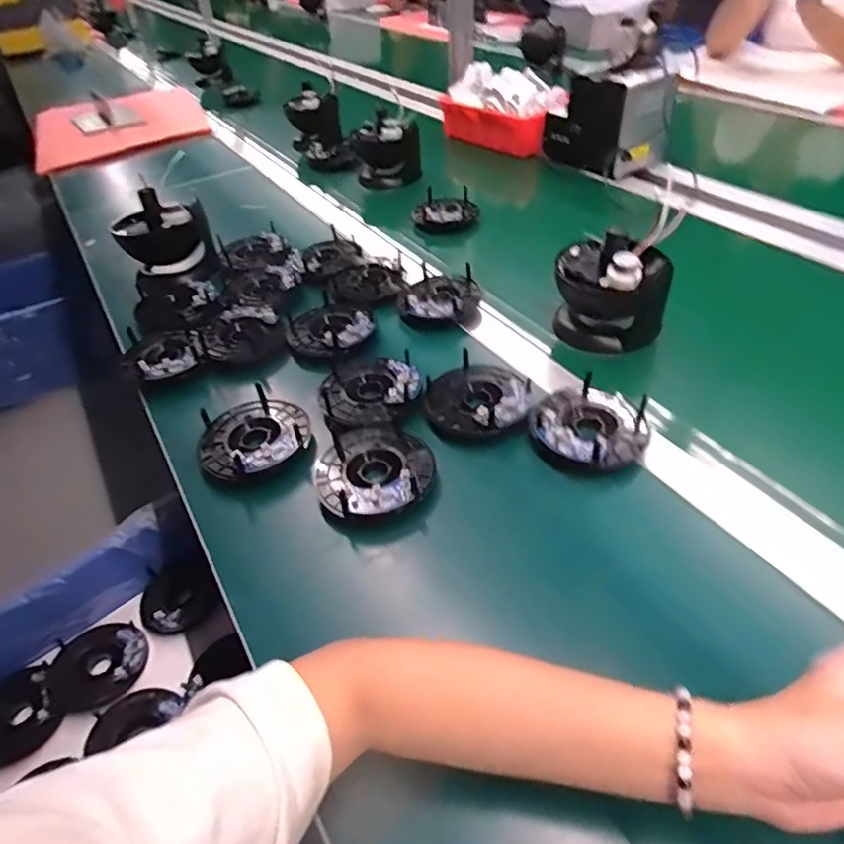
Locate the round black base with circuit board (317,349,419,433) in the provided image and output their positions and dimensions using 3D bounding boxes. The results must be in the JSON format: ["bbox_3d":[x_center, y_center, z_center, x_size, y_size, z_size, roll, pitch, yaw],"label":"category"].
[{"bbox_3d":[-0.053,-0.039,0.565,0.097,0.020,0.110,-13,44,-7],"label":"round black base with circuit board"}]

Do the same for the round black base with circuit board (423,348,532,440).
[{"bbox_3d":[0.052,-0.028,0.544,0.096,0.024,0.103,-3,44,3],"label":"round black base with circuit board"}]

